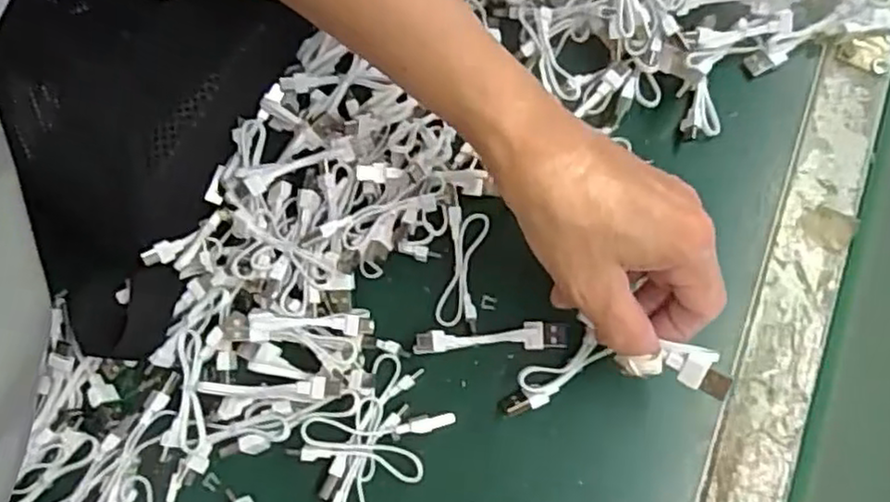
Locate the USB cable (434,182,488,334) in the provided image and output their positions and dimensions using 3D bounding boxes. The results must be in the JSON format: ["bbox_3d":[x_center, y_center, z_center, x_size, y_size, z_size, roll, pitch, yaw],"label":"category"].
[{"bbox_3d":[0.010,0.003,0.378,0.023,0.011,0.075,6,75,1],"label":"USB cable"}]

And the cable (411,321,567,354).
[{"bbox_3d":[0.025,0.045,0.364,0.079,0.015,0.014,-2,75,-1],"label":"cable"}]

